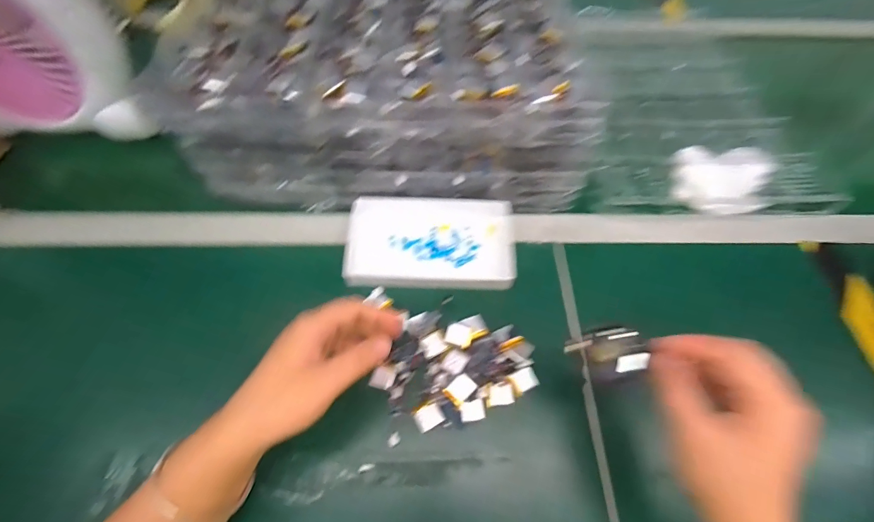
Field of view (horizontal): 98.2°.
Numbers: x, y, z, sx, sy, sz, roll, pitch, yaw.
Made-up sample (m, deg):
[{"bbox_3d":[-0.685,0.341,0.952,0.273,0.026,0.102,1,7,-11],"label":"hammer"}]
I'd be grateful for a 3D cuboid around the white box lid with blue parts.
[{"bbox_3d":[-0.004,-0.025,0.429,0.185,0.025,0.116,0,61,-1],"label":"white box lid with blue parts"}]

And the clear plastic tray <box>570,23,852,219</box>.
[{"bbox_3d":[0.333,-0.246,0.563,0.297,0.034,0.416,1,61,-1],"label":"clear plastic tray"}]

